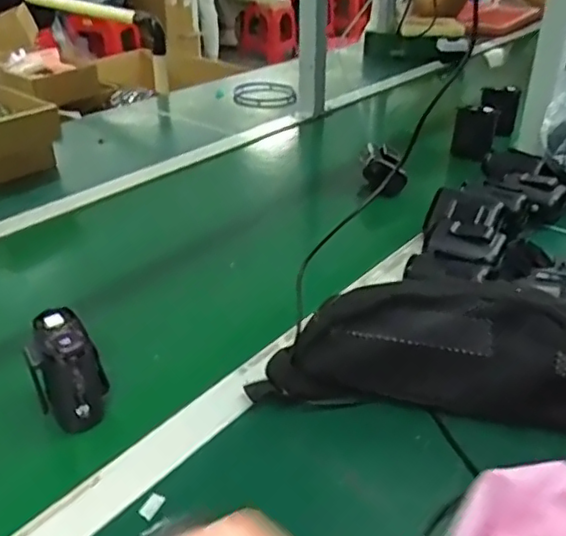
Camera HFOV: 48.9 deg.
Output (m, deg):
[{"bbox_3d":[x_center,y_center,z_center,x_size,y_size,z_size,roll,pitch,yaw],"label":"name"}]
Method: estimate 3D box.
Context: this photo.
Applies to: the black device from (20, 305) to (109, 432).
[{"bbox_3d":[-0.176,0.083,0.506,0.054,0.080,0.056,-14,33,-21],"label":"black device"}]

